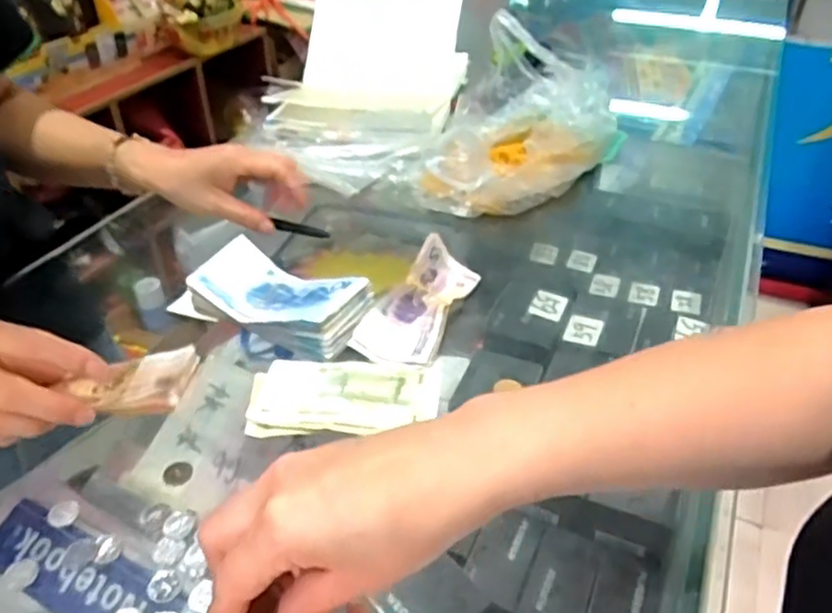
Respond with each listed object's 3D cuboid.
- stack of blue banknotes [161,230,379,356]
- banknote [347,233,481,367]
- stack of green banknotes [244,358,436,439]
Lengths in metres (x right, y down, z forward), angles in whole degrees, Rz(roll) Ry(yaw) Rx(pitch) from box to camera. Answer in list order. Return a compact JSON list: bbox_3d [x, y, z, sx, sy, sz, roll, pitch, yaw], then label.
[{"bbox_3d":[-0.115,-0.012,0.557,0.150,0.031,0.071,16,40,20],"label":"stack of blue banknotes"},{"bbox_3d":[0.002,-0.007,0.550,0.062,0.035,0.133,13,39,16],"label":"banknote"},{"bbox_3d":[-0.051,0.064,0.487,0.134,0.010,0.068,2,37,2],"label":"stack of green banknotes"}]

